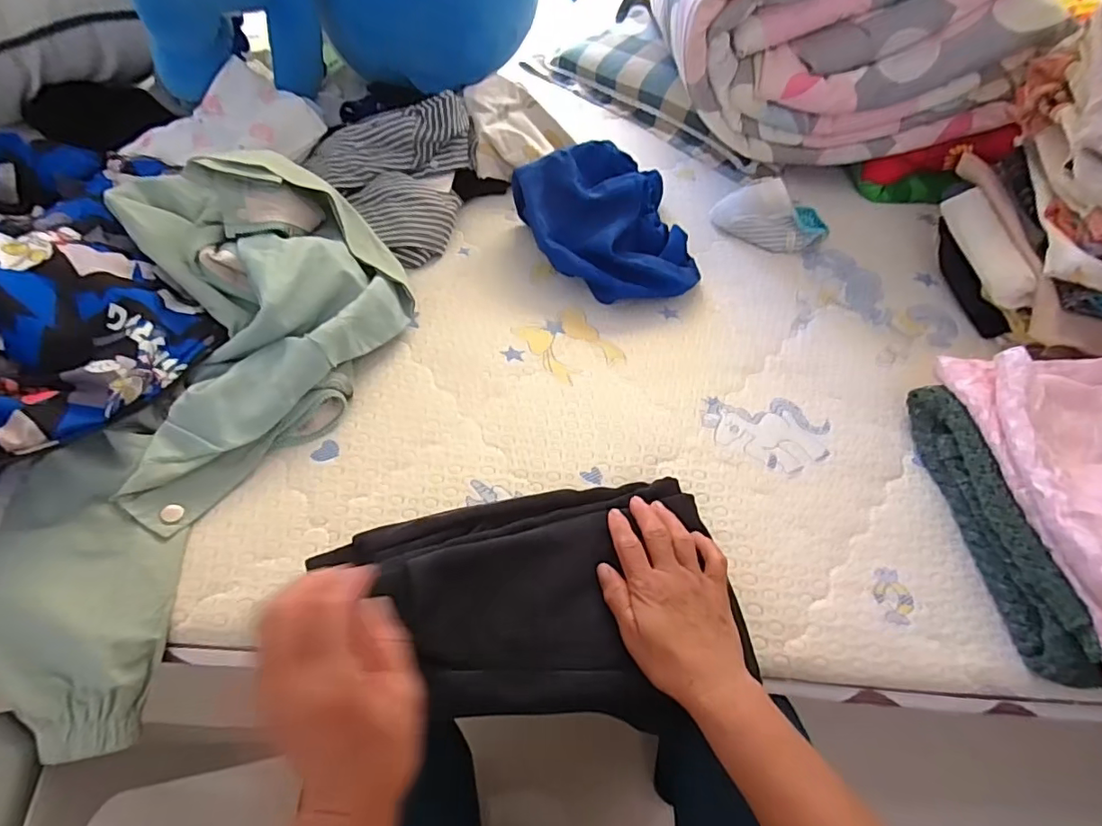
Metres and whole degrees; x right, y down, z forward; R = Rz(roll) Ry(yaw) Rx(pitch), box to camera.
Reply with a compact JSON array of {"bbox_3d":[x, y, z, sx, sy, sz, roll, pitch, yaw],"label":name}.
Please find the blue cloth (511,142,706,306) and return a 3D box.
[{"bbox_3d":[0.072,-0.266,0.722,0.233,0.108,0.260,-2,54,-6],"label":"blue cloth"}]

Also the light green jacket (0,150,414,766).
[{"bbox_3d":[-0.350,-0.004,0.510,0.283,0.130,0.547,13,68,5],"label":"light green jacket"}]

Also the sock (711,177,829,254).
[{"bbox_3d":[0.323,-0.296,0.795,0.159,0.063,0.098,19,54,9],"label":"sock"}]

